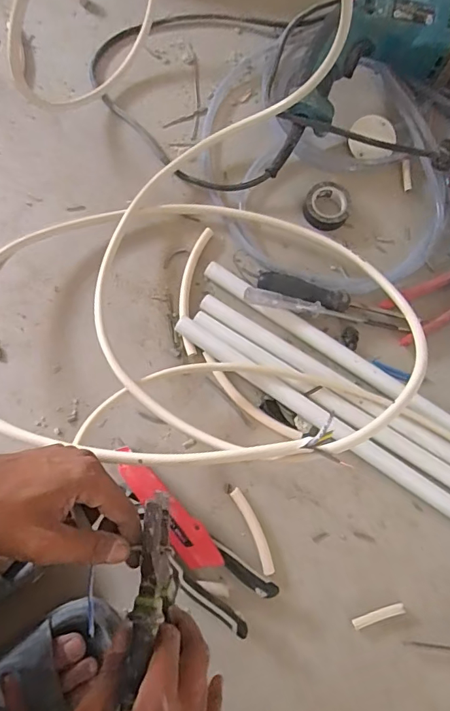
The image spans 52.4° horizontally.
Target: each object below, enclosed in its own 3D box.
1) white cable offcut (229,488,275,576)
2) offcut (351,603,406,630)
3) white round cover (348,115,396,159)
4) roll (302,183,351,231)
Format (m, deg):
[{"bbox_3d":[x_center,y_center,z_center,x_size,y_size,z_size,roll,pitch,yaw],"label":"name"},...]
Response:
[{"bbox_3d":[0.030,0.178,0.466,0.016,0.006,0.086,-25,76,-8],"label":"white cable offcut"},{"bbox_3d":[0.151,0.256,0.447,0.052,0.004,0.011,-15,75,-5],"label":"offcut"},{"bbox_3d":[0.191,-0.282,0.590,0.063,0.009,0.054,-4,94,-5],"label":"white round cover"},{"bbox_3d":[0.128,-0.187,0.564,0.056,0.016,0.056,0,74,-1],"label":"roll"}]

